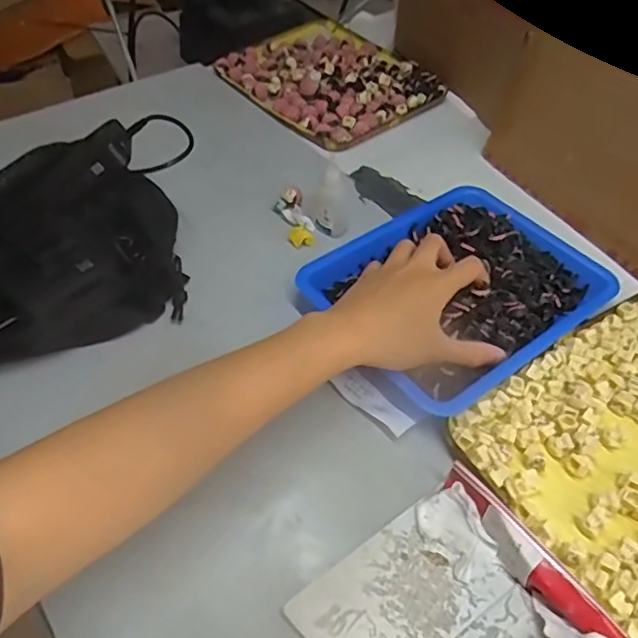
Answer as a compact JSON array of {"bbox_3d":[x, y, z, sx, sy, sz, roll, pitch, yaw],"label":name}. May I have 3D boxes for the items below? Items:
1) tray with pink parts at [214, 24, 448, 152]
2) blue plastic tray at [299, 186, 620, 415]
[{"bbox_3d":[0.013,-0.296,0.718,0.197,0.022,0.236,-32,56,-25],"label":"tray with pink parts"},{"bbox_3d":[0.116,-0.032,0.467,0.222,0.030,0.170,-31,55,-24],"label":"blue plastic tray"}]

